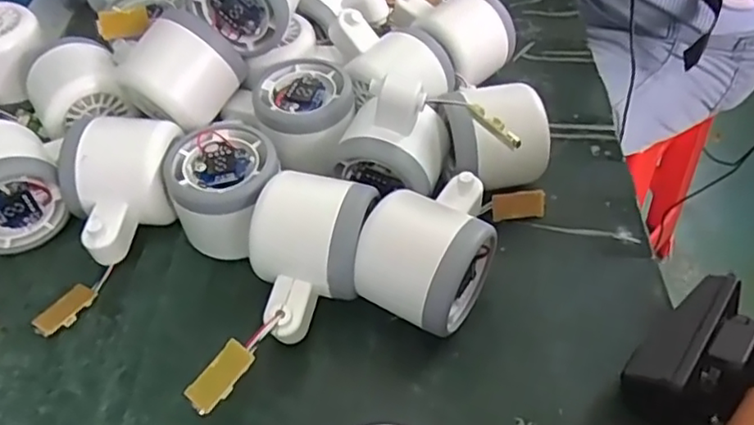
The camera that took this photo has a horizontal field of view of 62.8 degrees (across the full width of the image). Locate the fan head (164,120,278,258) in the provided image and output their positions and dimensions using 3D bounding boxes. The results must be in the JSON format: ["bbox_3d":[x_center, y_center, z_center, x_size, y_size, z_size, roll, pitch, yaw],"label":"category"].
[{"bbox_3d":[-0.082,-0.010,0.342,0.055,0.053,0.069,-6,50,-5],"label":"fan head"}]

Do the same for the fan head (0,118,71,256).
[{"bbox_3d":[-0.207,-0.015,0.348,0.059,0.055,0.060,-24,53,-19],"label":"fan head"}]

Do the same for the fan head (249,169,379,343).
[{"bbox_3d":[-0.035,0.023,0.312,0.055,0.055,0.084,9,50,8],"label":"fan head"}]

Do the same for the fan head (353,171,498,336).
[{"bbox_3d":[0.029,0.018,0.315,0.057,0.051,0.077,26,54,21],"label":"fan head"}]

